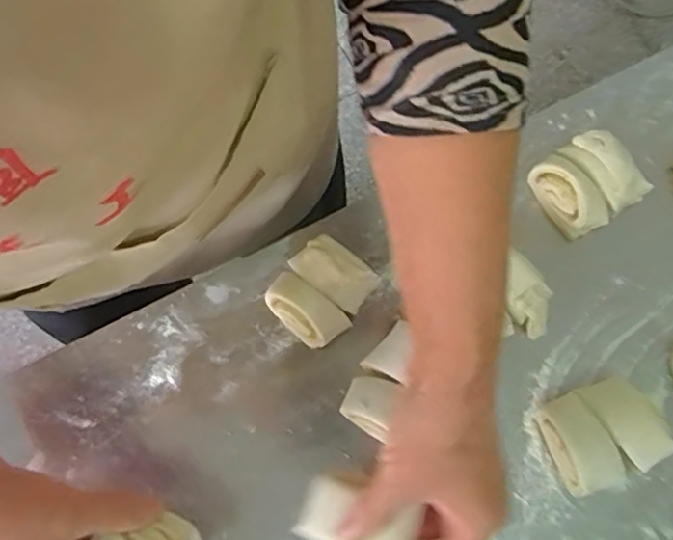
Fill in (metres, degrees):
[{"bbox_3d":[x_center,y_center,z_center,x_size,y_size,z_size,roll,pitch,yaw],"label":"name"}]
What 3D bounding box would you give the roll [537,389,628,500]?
[{"bbox_3d":[0.181,0.128,0.470,0.039,0.033,0.068,-20,75,-4],"label":"roll"}]

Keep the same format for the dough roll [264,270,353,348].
[{"bbox_3d":[-0.026,0.033,0.501,0.067,0.035,0.036,39,79,11],"label":"dough roll"}]

